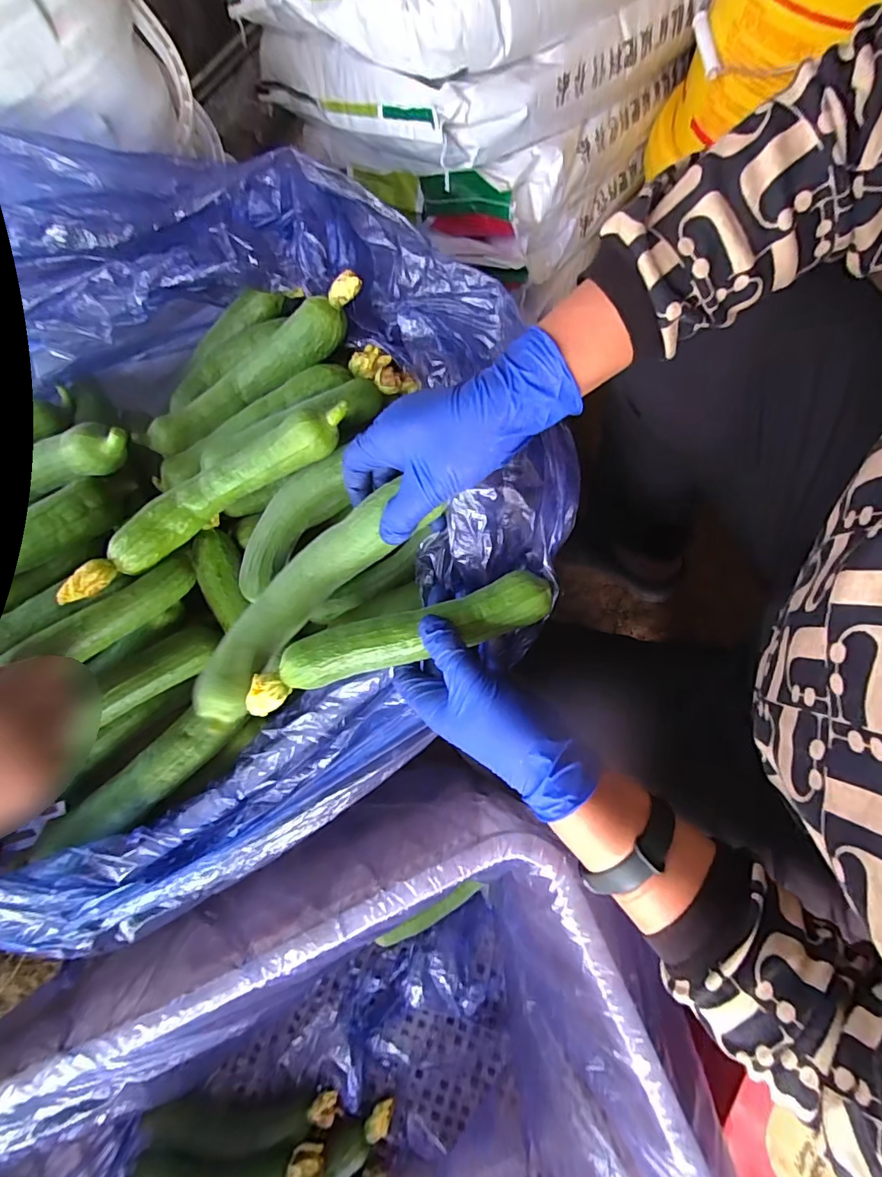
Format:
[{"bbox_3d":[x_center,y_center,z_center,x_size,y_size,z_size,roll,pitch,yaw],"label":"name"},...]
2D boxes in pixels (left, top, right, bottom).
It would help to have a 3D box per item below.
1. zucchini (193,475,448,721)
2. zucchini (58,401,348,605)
[{"bbox_3d":[-0.100,0.006,0.352,0.059,0.035,0.202,44,90,8],"label":"zucchini"},{"bbox_3d":[-0.184,-0.071,0.385,0.249,0.065,0.053,-32,81,-6],"label":"zucchini"}]

